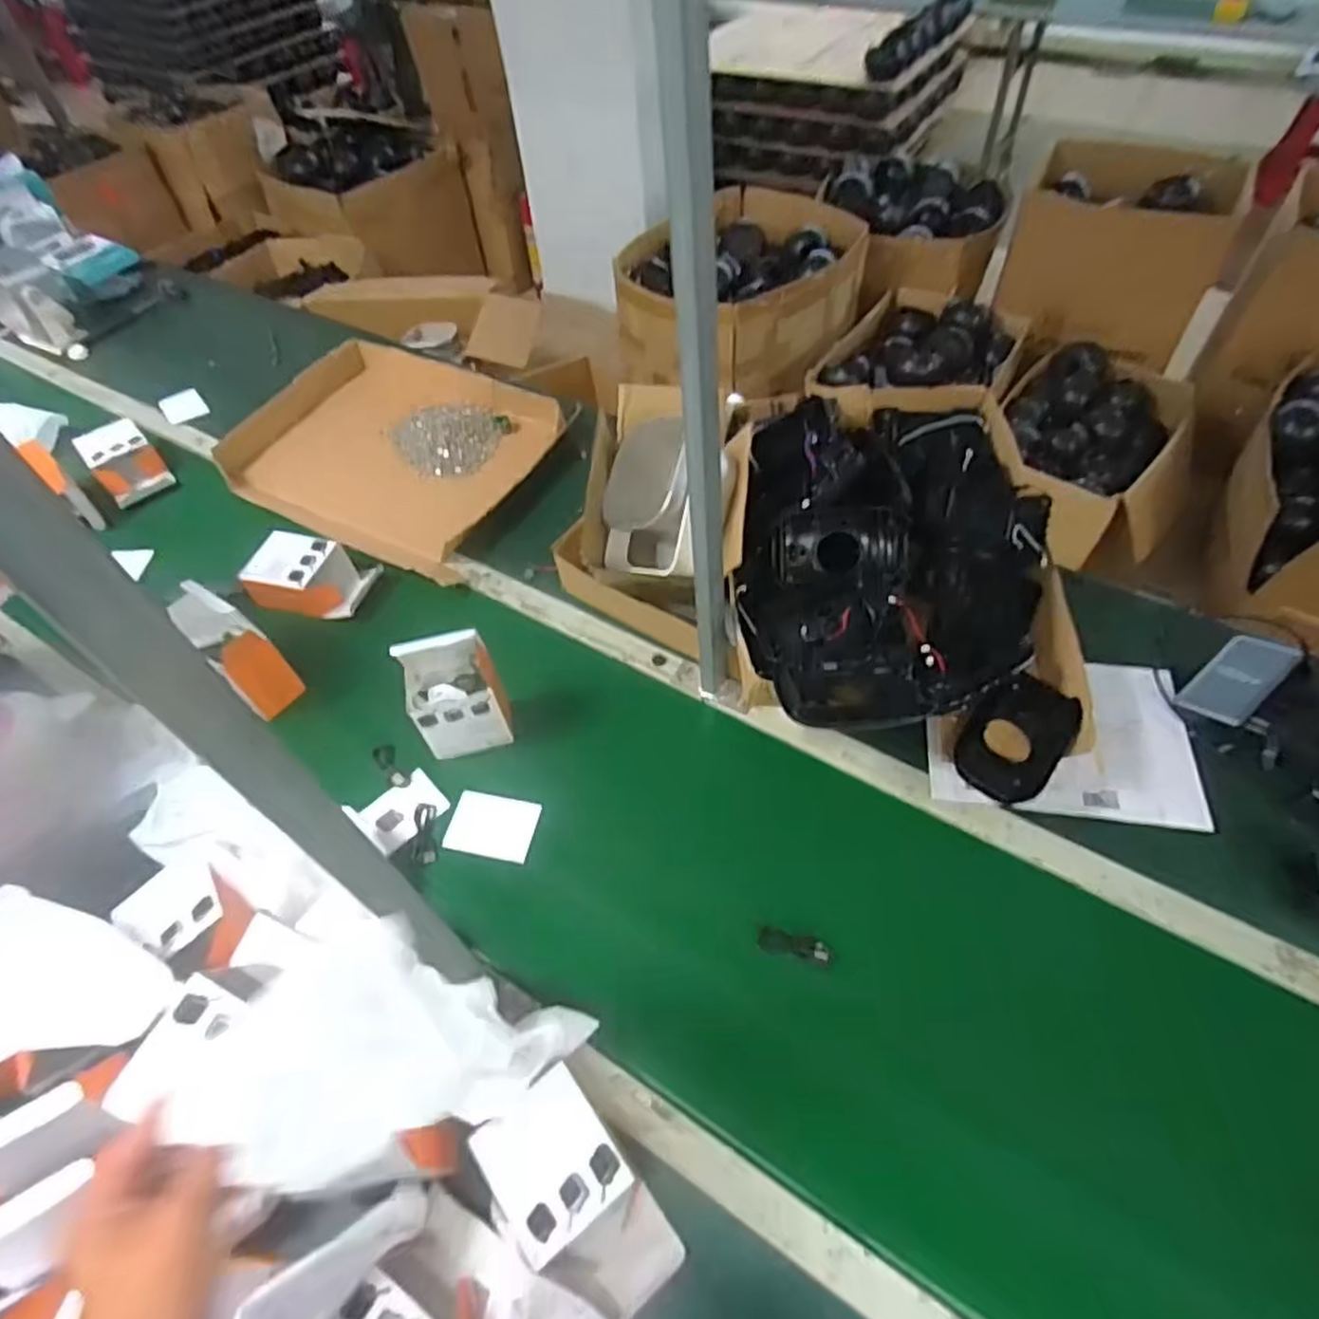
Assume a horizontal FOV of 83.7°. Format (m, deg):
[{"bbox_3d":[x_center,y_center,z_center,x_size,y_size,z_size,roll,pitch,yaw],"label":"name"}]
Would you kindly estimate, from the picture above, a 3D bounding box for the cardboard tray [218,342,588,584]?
[{"bbox_3d":[-0.446,-0.361,1.239,0.514,0.072,0.420,19,56,20],"label":"cardboard tray"}]

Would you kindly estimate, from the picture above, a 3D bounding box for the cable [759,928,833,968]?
[{"bbox_3d":[0.140,0.297,0.763,0.075,0.016,0.024,11,54,15],"label":"cable"}]

